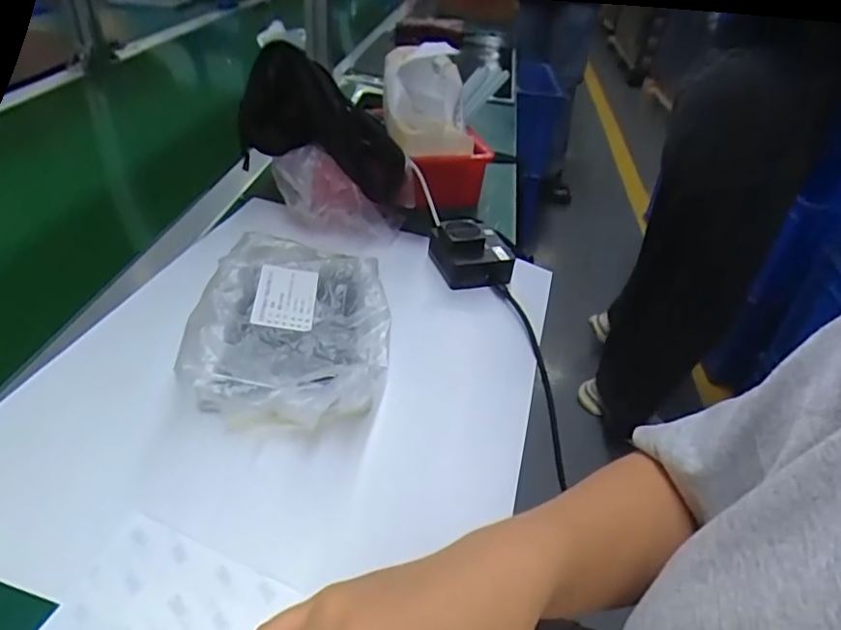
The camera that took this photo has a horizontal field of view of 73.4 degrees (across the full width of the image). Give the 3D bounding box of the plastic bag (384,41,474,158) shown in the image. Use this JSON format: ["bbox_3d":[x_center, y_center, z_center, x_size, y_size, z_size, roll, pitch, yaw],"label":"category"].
[{"bbox_3d":[0.011,-0.259,0.672,0.110,0.097,0.120,5,37,-4],"label":"plastic bag"}]

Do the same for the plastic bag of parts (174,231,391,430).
[{"bbox_3d":[-0.104,0.005,0.467,0.154,0.043,0.204,3,37,-7],"label":"plastic bag of parts"}]

